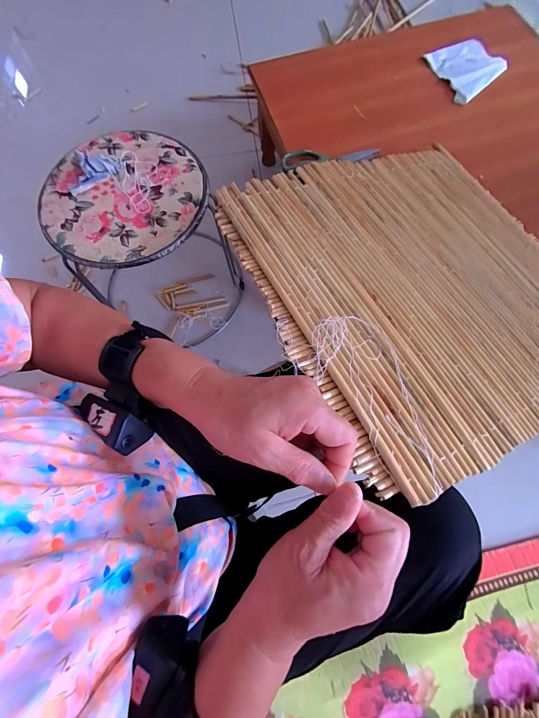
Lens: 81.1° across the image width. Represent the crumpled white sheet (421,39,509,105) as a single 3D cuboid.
[{"bbox_3d":[0.456,-0.669,0.720,0.138,0.022,0.173,-19,73,-5],"label":"crumpled white sheet"}]

